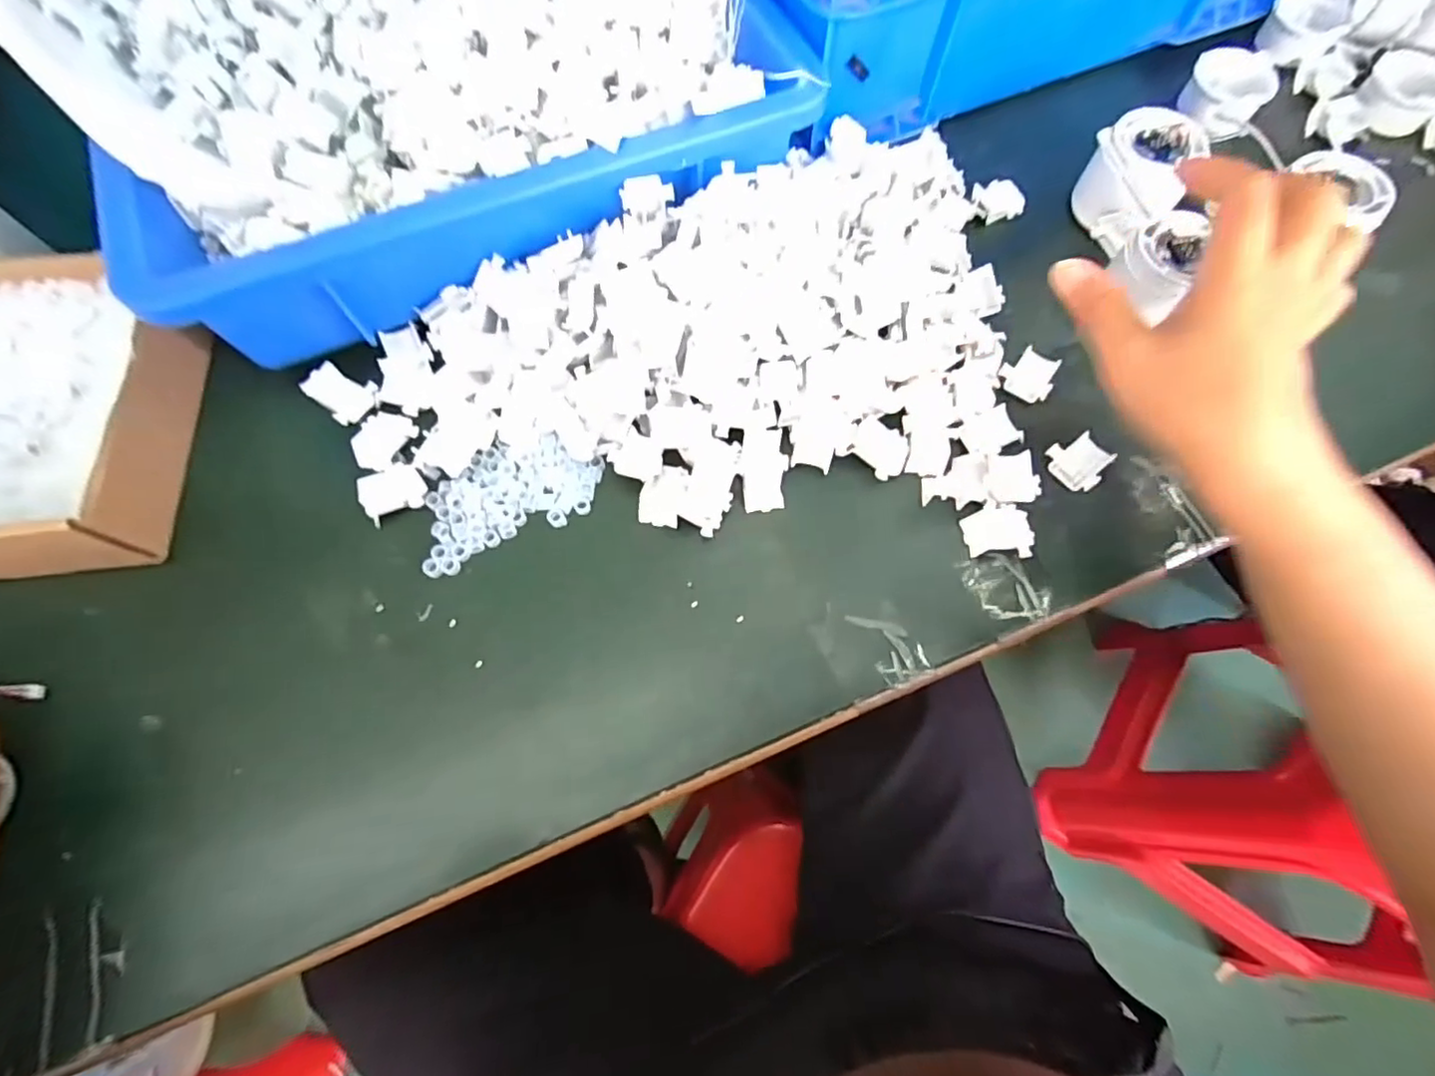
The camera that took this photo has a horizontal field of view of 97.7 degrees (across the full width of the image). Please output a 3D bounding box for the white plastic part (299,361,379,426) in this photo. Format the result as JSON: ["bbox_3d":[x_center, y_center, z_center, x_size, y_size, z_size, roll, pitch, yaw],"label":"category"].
[{"bbox_3d":[-0.218,-0.085,0.364,0.034,0.012,0.029,33,73,12],"label":"white plastic part"}]

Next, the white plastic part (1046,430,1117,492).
[{"bbox_3d":[0.198,-0.043,0.343,0.029,0.010,0.026,39,74,13],"label":"white plastic part"}]

